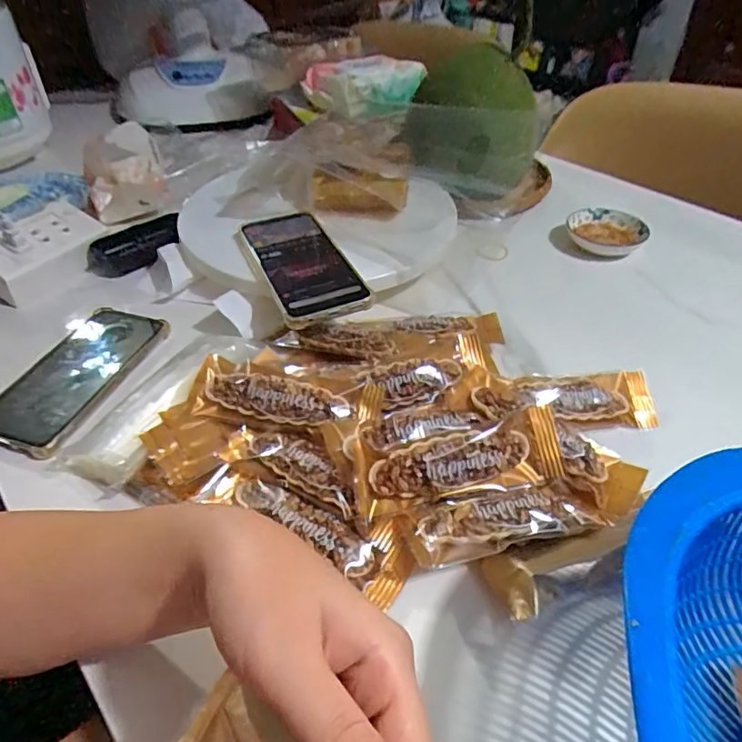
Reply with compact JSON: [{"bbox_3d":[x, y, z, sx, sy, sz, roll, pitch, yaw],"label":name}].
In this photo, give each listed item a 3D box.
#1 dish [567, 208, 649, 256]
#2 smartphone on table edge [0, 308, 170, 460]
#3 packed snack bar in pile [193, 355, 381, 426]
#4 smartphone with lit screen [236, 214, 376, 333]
[{"bbox_3d":[0.271,-0.162,0.621,0.084,0.019,0.069,14,44,15],"label":"dish"},{"bbox_3d":[-0.249,0.001,0.456,0.087,0.014,0.165,10,43,11],"label":"smartphone on table edge"},{"bbox_3d":[-0.061,0.020,0.391,0.130,0.025,0.040,7,43,8],"label":"packed snack bar in pile"},{"bbox_3d":[-0.063,-0.101,0.502,0.082,0.016,0.171,-14,44,-19],"label":"smartphone with lit screen"}]

